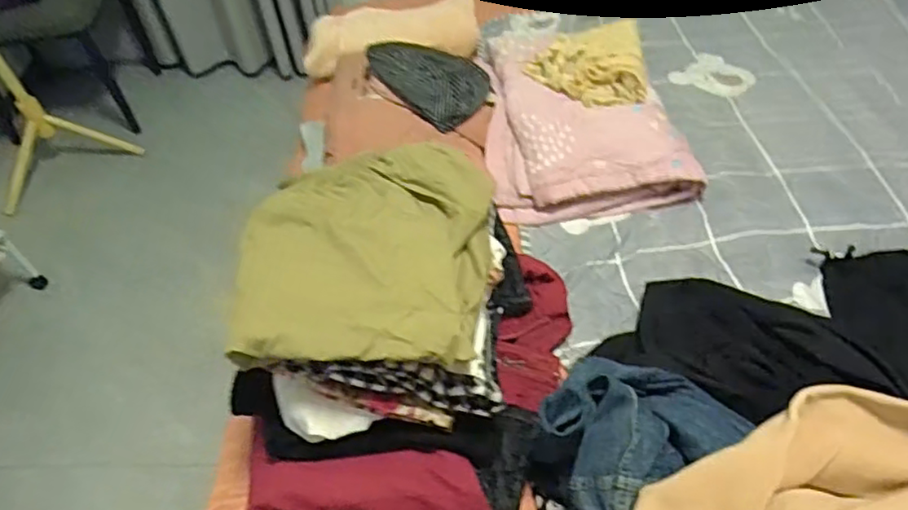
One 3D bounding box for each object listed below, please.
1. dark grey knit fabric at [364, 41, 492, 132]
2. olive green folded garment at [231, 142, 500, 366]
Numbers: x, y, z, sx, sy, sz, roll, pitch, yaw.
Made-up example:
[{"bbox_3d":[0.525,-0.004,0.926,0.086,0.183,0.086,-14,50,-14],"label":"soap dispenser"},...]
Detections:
[{"bbox_3d":[-0.042,-0.335,1.139,0.179,0.079,0.233,-34,56,-22],"label":"dark grey knit fabric"},{"bbox_3d":[-0.097,-0.004,0.723,0.279,0.059,0.283,-3,50,1],"label":"olive green folded garment"}]

